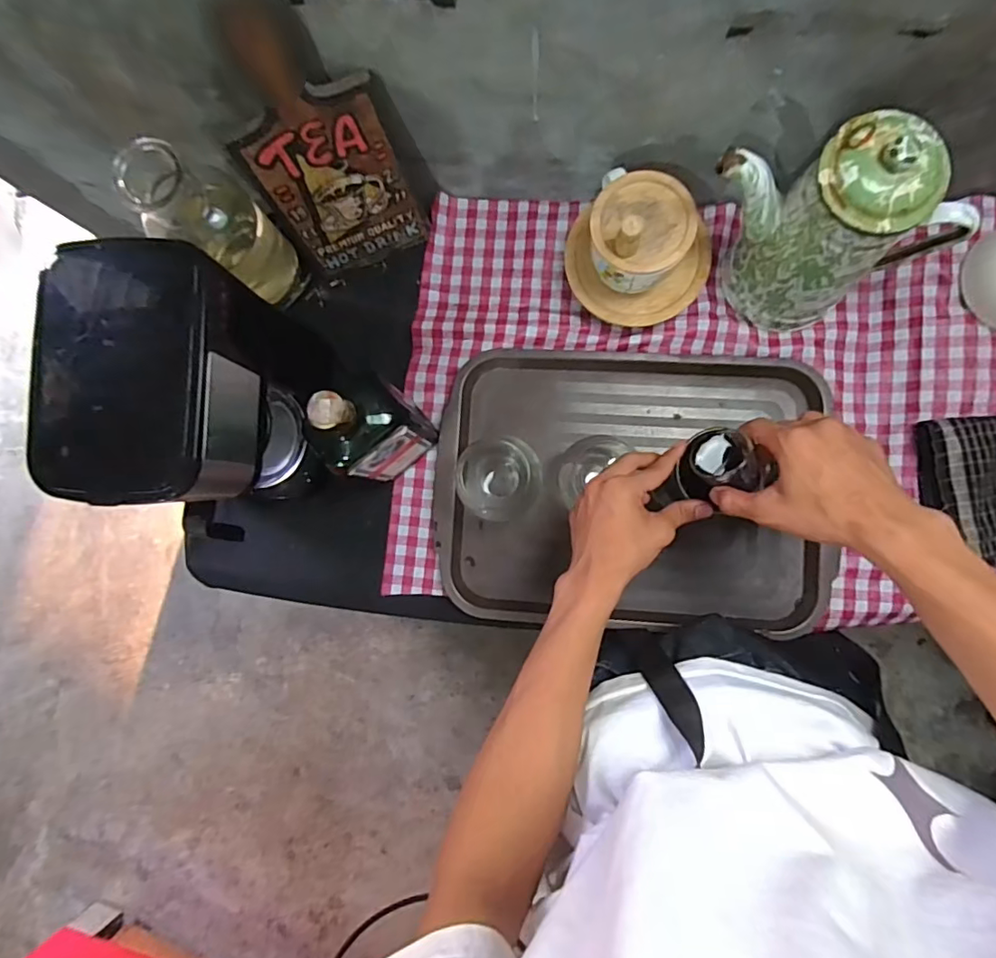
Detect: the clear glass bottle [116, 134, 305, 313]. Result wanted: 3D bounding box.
[{"bbox_3d":[-0.282,-0.250,0.562,0.091,0.204,0.088,0,87,5],"label":"clear glass bottle"}]

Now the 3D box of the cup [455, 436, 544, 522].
[{"bbox_3d":[0.000,0.000,0.600,0.096,0.047,0.088,0,87,5],"label":"cup"}]

